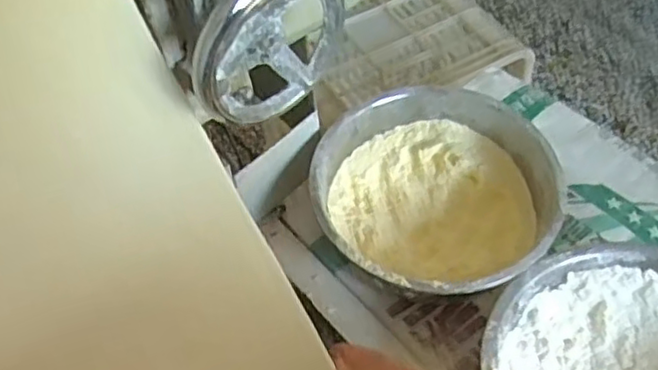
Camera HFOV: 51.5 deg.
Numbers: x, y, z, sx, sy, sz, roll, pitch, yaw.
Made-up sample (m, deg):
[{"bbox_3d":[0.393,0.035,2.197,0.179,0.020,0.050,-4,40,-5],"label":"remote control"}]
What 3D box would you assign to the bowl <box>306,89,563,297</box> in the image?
[{"bbox_3d":[0.099,0.016,0.644,0.217,0.076,0.217,-2,52,2],"label":"bowl"}]

